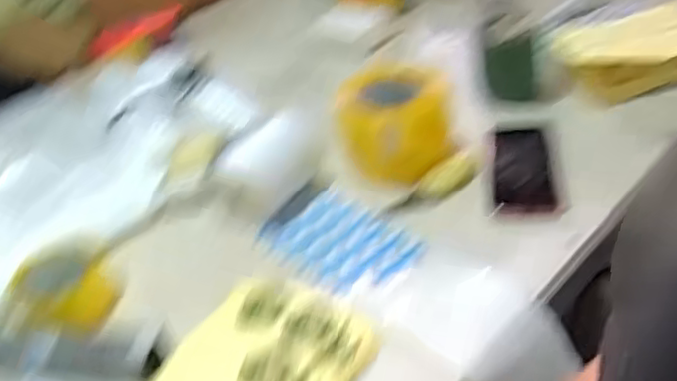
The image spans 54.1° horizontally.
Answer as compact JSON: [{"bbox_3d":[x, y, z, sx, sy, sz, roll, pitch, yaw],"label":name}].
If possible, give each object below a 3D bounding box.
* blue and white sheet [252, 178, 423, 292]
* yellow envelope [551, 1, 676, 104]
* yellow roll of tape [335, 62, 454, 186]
[{"bbox_3d":[-0.003,0.052,0.721,0.172,0.016,0.106,28,57,38],"label":"blue and white sheet"},{"bbox_3d":[0.404,-0.186,0.882,0.219,0.070,0.156,-3,38,2],"label":"yellow envelope"},{"bbox_3d":[0.067,-0.082,0.816,0.134,0.089,0.135,-5,36,3],"label":"yellow roll of tape"}]

